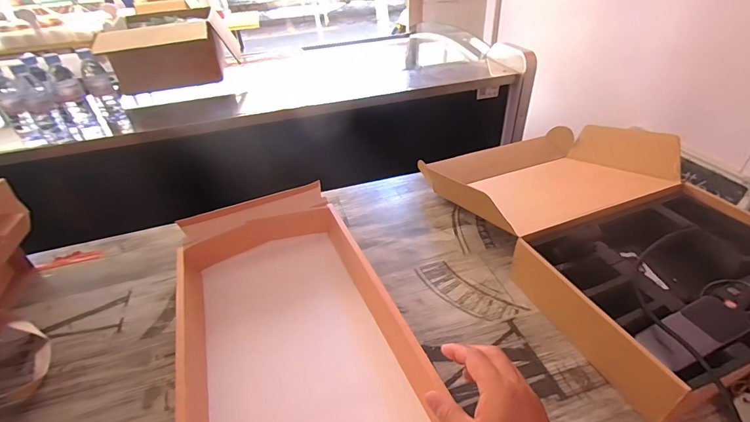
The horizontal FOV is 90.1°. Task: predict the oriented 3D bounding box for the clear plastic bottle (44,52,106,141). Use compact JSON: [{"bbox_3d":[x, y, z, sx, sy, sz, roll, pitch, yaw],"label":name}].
[{"bbox_3d":[-0.804,-0.285,1.003,0.068,0.228,0.069,-27,43,-27],"label":"clear plastic bottle"}]

